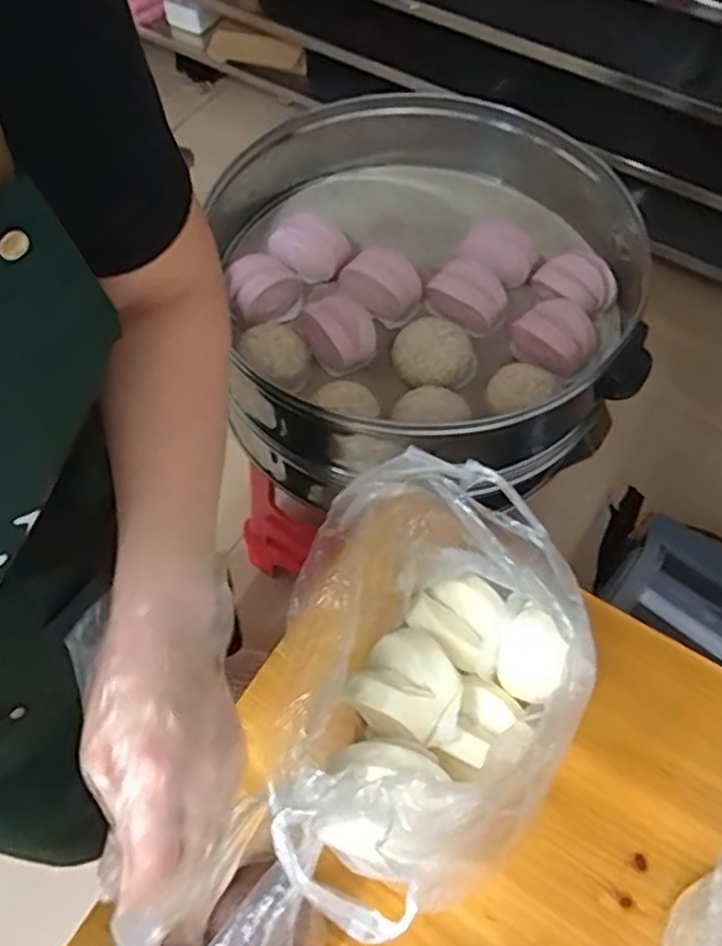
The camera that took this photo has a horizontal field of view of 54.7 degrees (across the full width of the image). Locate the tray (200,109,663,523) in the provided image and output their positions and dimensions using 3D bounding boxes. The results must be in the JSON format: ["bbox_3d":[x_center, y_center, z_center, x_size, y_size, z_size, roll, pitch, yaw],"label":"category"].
[{"bbox_3d":[0.087,-0.238,0.842,0.473,0.143,0.477,0,61,0],"label":"tray"}]

